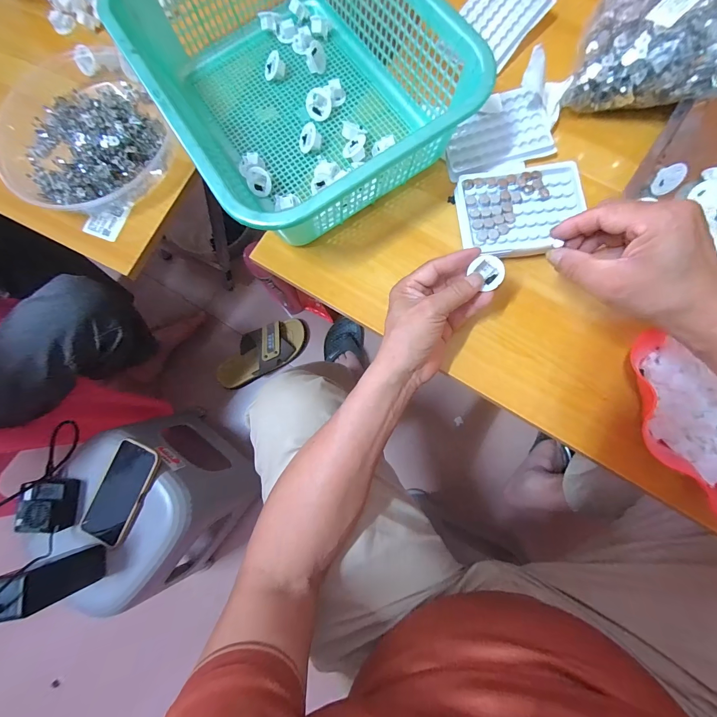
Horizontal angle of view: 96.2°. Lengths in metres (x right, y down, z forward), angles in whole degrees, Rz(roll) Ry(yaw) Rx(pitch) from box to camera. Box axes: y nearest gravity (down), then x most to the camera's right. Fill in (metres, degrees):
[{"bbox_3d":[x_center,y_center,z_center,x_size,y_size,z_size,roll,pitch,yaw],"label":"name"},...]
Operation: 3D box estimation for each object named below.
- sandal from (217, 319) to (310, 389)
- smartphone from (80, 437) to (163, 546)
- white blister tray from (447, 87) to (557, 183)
[{"bbox_3d":[-0.252,-0.018,0.854,0.256,0.065,0.113,-28,79,-1],"label":"sandal"},{"bbox_3d":[-0.405,0.227,0.546,0.088,0.017,0.168,25,89,17],"label":"smartphone"},{"bbox_3d":[0.166,-0.276,0.395,0.123,0.014,0.086,-14,79,2],"label":"white blister tray"}]

